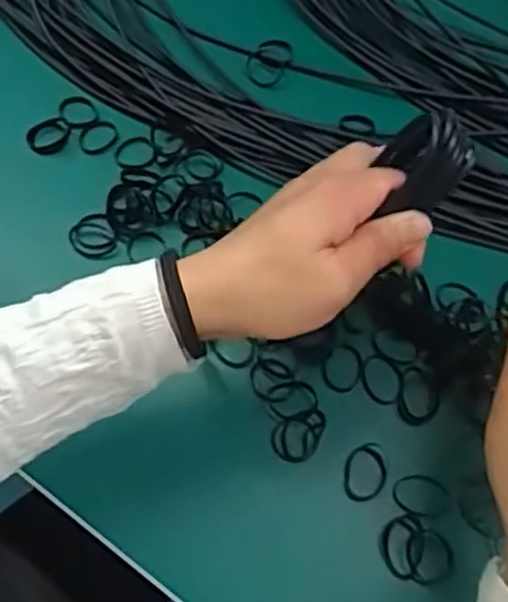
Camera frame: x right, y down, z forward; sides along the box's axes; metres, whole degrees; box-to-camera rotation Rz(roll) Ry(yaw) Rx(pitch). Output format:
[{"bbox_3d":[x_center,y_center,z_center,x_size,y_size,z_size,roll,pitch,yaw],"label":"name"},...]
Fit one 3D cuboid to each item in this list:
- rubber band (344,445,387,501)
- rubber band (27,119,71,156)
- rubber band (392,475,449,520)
[{"bbox_3d":[0.061,0.093,0.404,0.023,0.004,0.030,1,66,2],"label":"rubber band"},{"bbox_3d":[-0.139,-0.111,0.505,0.030,0.004,0.025,-14,67,-4],"label":"rubber band"},{"bbox_3d":[0.089,0.104,0.395,0.029,0.004,0.022,13,68,7],"label":"rubber band"}]

